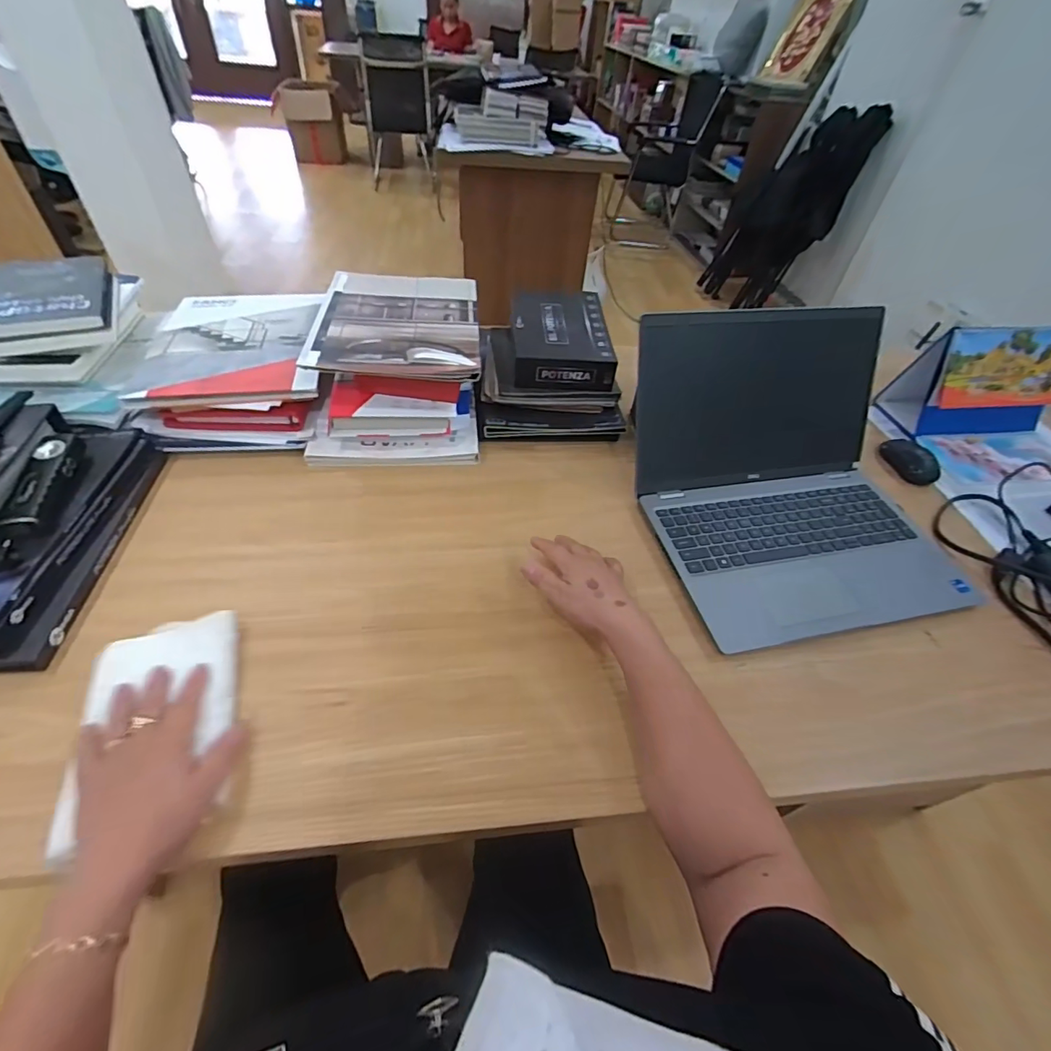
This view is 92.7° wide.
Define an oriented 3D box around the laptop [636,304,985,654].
[{"bbox_3d":[0.344,-0.081,0.614,0.354,0.194,0.358,-9,49,-14],"label":"laptop"}]

